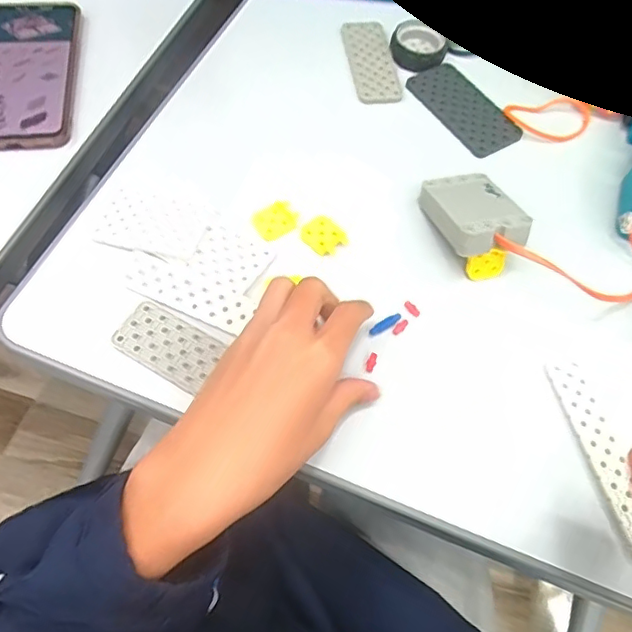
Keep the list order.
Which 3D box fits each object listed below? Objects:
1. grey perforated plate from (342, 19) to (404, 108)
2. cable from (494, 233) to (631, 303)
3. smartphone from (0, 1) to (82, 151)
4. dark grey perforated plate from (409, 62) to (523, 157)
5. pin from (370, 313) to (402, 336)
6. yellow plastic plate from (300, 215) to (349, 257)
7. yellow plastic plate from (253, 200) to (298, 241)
[{"bbox_3d":[0.048,-0.221,0.481,0.038,0.005,0.098,-7,62,-8],"label":"grey perforated plate"},{"bbox_3d":[0.175,-0.039,0.376,0.122,0.023,0.043,9,60,-16],"label":"cable"},{"bbox_3d":[-0.229,-0.192,0.438,0.073,0.012,0.157,-5,62,-7],"label":"smartphone"},{"bbox_3d":[0.122,-0.173,0.462,0.052,0.004,0.099,-29,67,-18],"label":"dark grey perforated plate"},{"bbox_3d":[0.046,0.005,0.364,0.024,0.004,0.006,-30,68,-18],"label":"pin"},{"bbox_3d":[0.006,-0.057,0.390,0.027,0.004,0.029,-40,71,-22],"label":"yellow plastic plate"},{"bbox_3d":[-0.028,-0.068,0.391,0.032,0.004,0.023,-38,70,-21],"label":"yellow plastic plate"}]

